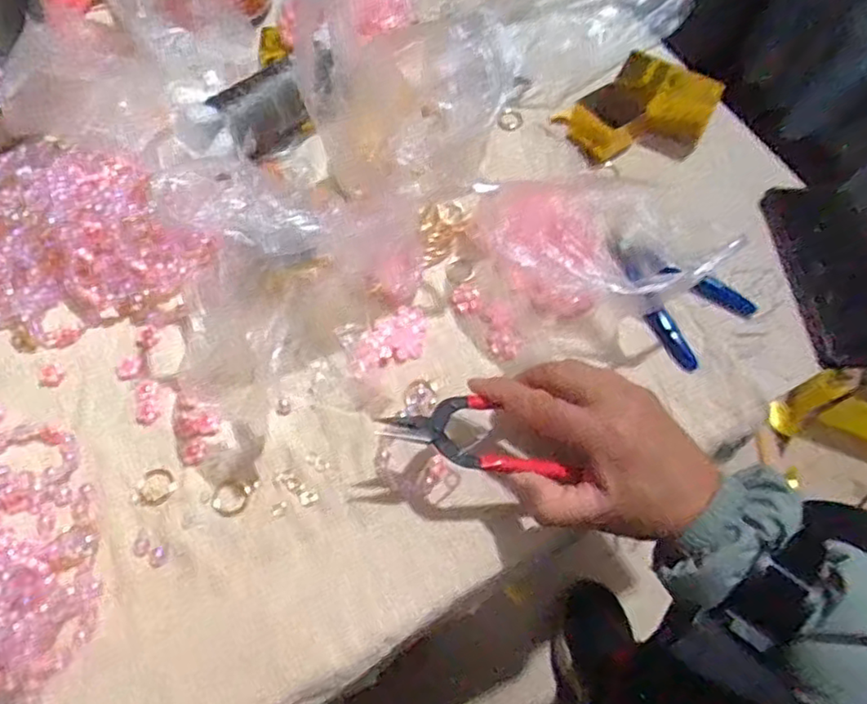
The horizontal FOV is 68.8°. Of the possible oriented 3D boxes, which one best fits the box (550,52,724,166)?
[{"bbox_3d":[0.173,-0.201,0.540,0.125,0.054,0.061,-7,64,-5],"label":"box"}]

